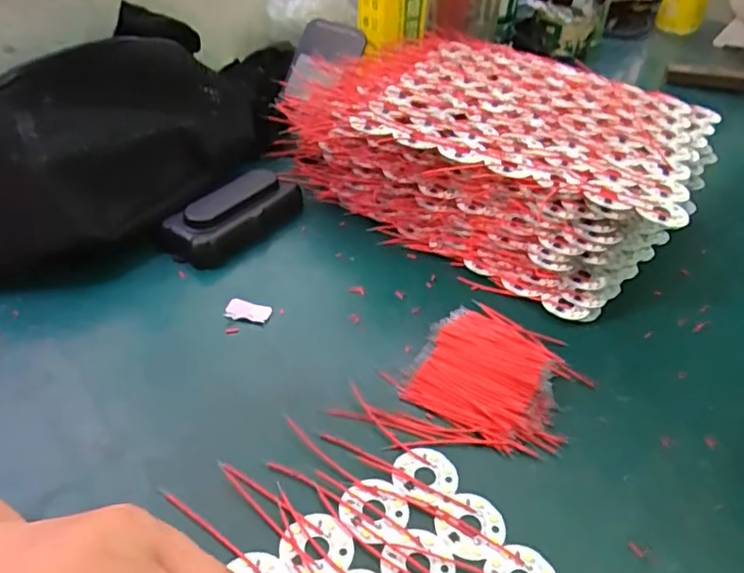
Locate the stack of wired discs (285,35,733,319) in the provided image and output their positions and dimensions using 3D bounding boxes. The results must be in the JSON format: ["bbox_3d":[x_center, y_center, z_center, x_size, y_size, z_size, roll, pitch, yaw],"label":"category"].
[{"bbox_3d":[0.106,-0.114,0.481,0.280,0.086,0.254,27,44,26],"label":"stack of wired discs"}]

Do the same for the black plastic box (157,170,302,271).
[{"bbox_3d":[-0.094,-0.052,0.431,0.048,0.026,0.107,28,44,26],"label":"black plastic box"}]

